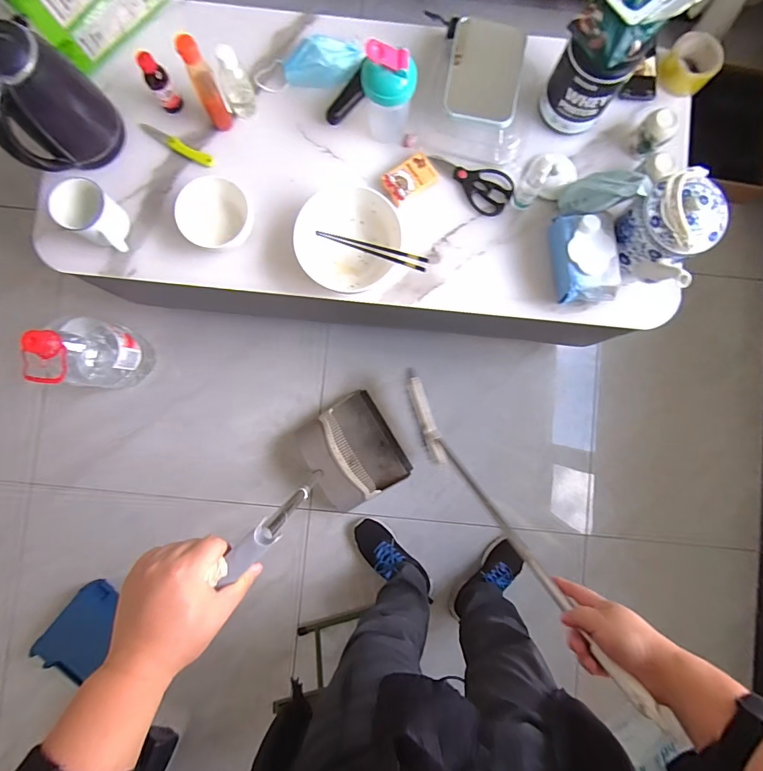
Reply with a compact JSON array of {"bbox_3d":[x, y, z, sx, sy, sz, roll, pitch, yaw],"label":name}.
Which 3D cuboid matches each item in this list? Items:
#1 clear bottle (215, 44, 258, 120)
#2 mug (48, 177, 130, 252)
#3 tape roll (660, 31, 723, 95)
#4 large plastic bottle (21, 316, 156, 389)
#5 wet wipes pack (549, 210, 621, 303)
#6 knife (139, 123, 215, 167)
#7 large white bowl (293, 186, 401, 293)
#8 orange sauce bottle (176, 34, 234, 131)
[{"bbox_3d":[-0.273,-0.566,0.765,0.052,0.122,0.037,-17,87,-2],"label":"clear bottle"},{"bbox_3d":[-0.528,-0.313,0.751,0.115,0.078,0.093,27,86,1],"label":"mug"},{"bbox_3d":[0.615,-0.640,0.808,0.102,0.050,0.102,0,86,-1],"label":"tape roll"},{"bbox_3d":[-0.739,-0.086,1.004,0.194,0.310,0.174,12,86,0],"label":"large plastic bottle"},{"bbox_3d":[0.385,-0.241,0.758,0.111,0.068,0.159,-4,86,-1],"label":"wet wipes pack"},{"bbox_3d":[-0.411,-0.482,0.815,0.156,0.010,0.023,27,86,1],"label":"knife"},{"bbox_3d":[-0.067,-0.284,0.777,0.192,0.077,0.194,0,86,-1],"label":"large white bowl"},{"bbox_3d":[-0.320,-0.543,0.738,0.044,0.161,0.045,-23,87,-2],"label":"orange sauce bottle"}]

